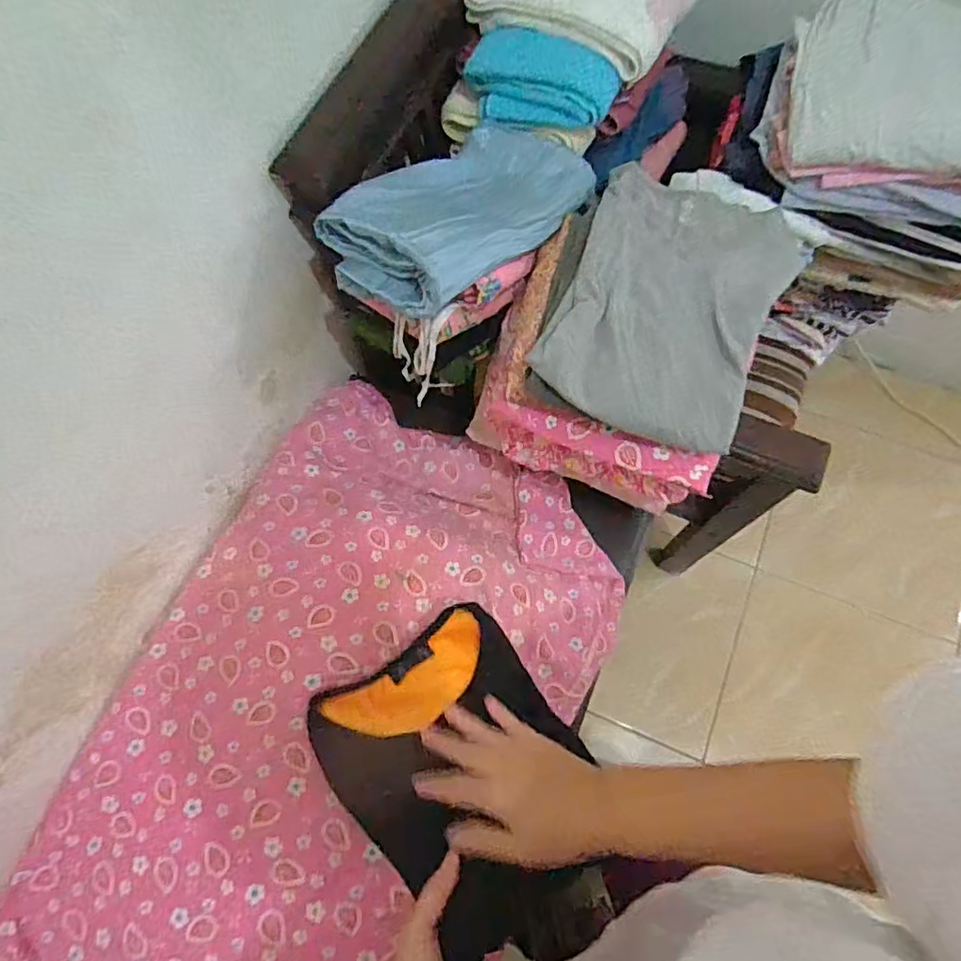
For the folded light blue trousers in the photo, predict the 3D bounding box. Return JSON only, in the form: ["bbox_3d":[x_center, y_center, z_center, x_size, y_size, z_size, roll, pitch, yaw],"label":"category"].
[{"bbox_3d":[-0.010,-0.302,0.644,0.173,0.070,0.312,34,60,13],"label":"folded light blue trousers"}]

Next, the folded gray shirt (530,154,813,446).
[{"bbox_3d":[0.198,-0.192,0.610,0.218,0.053,0.327,23,72,10],"label":"folded gray shirt"}]

